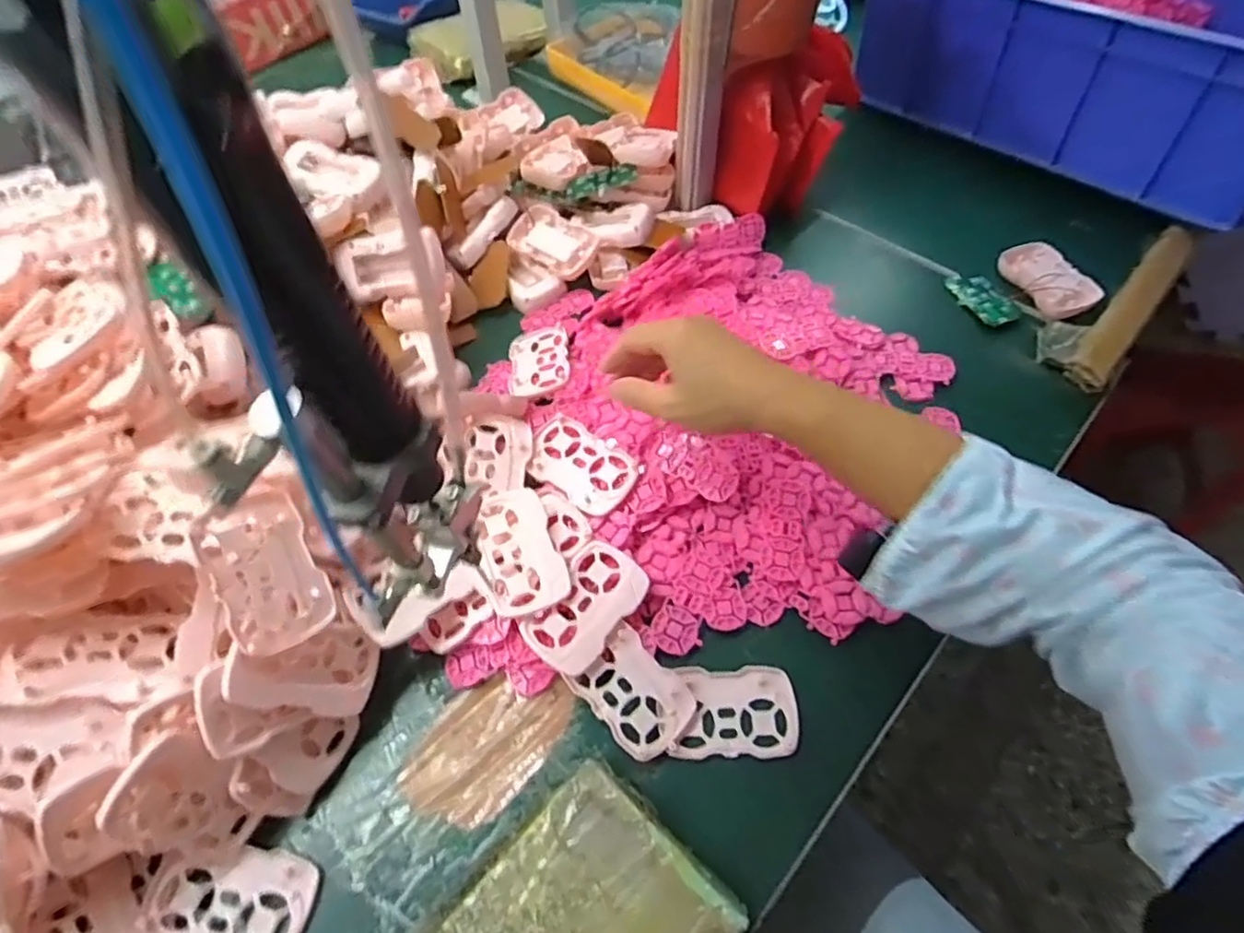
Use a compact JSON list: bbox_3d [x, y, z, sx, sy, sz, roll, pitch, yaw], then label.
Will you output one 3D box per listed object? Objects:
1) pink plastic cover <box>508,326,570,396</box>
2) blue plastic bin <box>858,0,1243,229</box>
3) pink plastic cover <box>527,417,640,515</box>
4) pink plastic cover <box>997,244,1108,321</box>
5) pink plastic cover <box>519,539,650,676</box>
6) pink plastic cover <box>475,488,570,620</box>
[{"bbox_3d":[-0.073,-0.093,0.569,0.054,0.016,0.082,-7,57,-3],"label":"pink plastic cover"},{"bbox_3d":[0.518,-0.464,0.683,0.303,0.162,0.461,-33,62,-18],"label":"blue plastic bin"},{"bbox_3d":[-0.030,-0.001,0.485,0.083,0.006,0.055,28,62,18],"label":"pink plastic cover"},{"bbox_3d":[0.407,-0.177,0.611,0.053,0.020,0.093,-20,59,-11],"label":"pink plastic cover"},{"bbox_3d":[-0.024,0.094,0.435,0.054,0.013,0.088,31,63,20],"label":"pink plastic cover"},{"bbox_3d":[-0.071,0.058,0.442,0.050,0.015,0.086,-19,59,-10],"label":"pink plastic cover"}]

